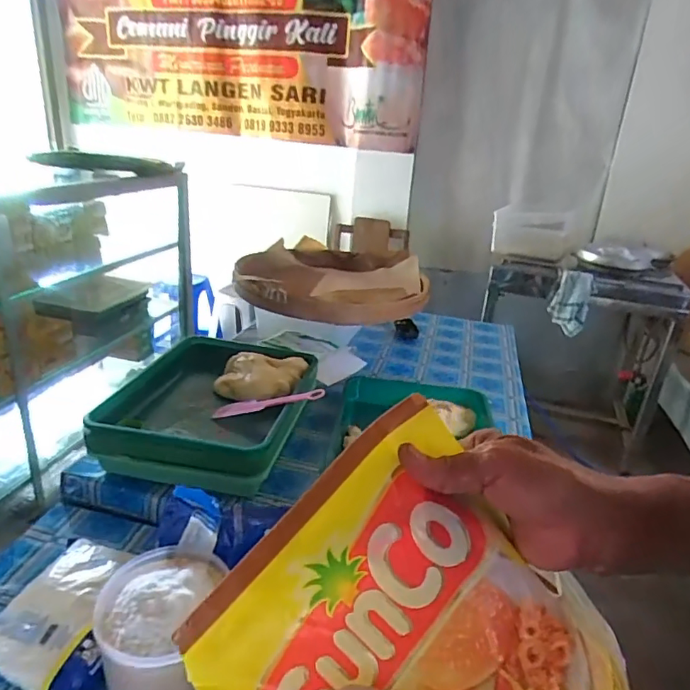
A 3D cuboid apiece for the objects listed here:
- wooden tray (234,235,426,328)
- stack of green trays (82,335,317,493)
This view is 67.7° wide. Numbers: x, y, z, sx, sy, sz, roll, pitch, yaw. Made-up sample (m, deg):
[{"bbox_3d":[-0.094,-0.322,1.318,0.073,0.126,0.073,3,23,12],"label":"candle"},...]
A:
[{"bbox_3d":[-0.032,-0.165,1.304,0.453,0.095,0.524,3,23,-4],"label":"wooden tray"},{"bbox_3d":[-0.216,0.088,0.885,0.291,0.075,0.388,8,23,6],"label":"stack of green trays"}]

